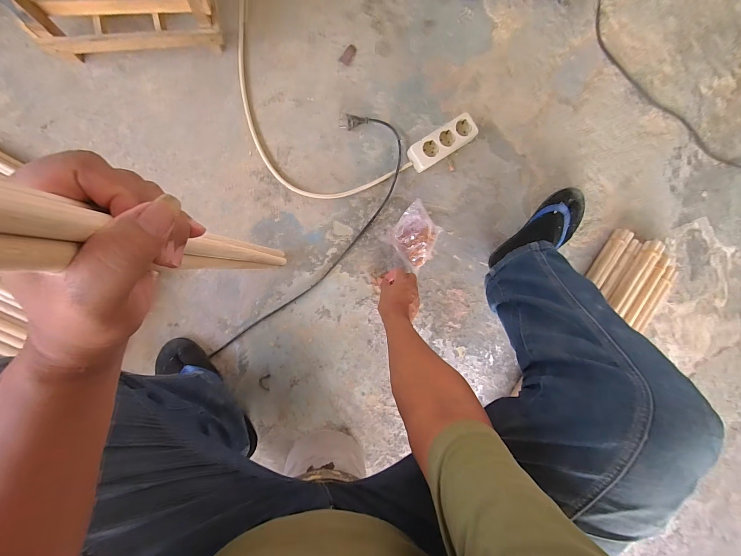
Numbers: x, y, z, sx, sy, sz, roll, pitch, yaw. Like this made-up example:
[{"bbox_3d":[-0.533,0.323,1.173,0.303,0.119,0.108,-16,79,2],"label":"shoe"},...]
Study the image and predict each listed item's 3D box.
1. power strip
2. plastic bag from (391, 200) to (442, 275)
[{"bbox_3d":[0.161,-0.304,0.704,0.156,0.041,0.059,-34,96,-6],"label":"power strip"},{"bbox_3d":[0.104,-0.091,0.697,0.119,0.050,0.108,44,85,-7],"label":"plastic bag"}]

